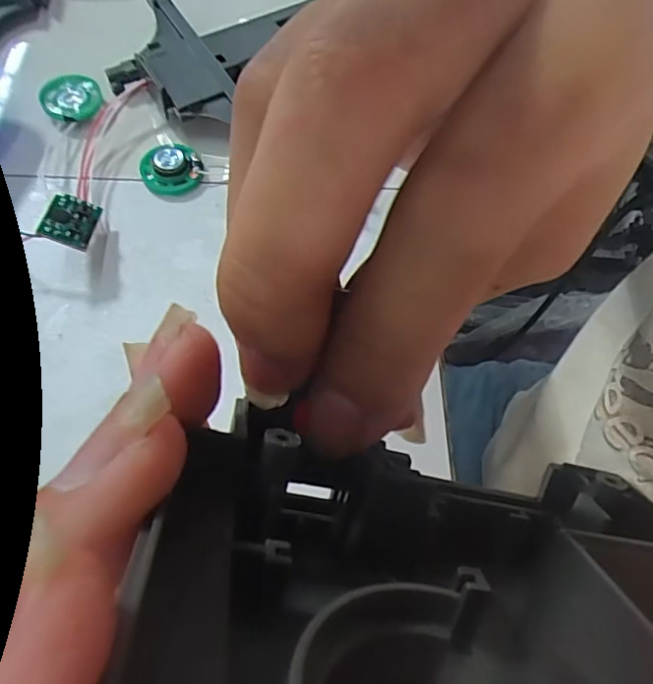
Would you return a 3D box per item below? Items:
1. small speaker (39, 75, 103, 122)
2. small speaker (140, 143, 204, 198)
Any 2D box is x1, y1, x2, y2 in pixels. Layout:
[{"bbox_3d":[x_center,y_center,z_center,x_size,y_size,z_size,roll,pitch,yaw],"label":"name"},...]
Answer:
[{"bbox_3d":[-0.122,-0.117,0.264,0.027,0.007,0.026,-20,66,-13],"label":"small speaker"},{"bbox_3d":[-0.070,-0.077,0.247,0.026,0.009,0.023,-14,65,-11],"label":"small speaker"}]

